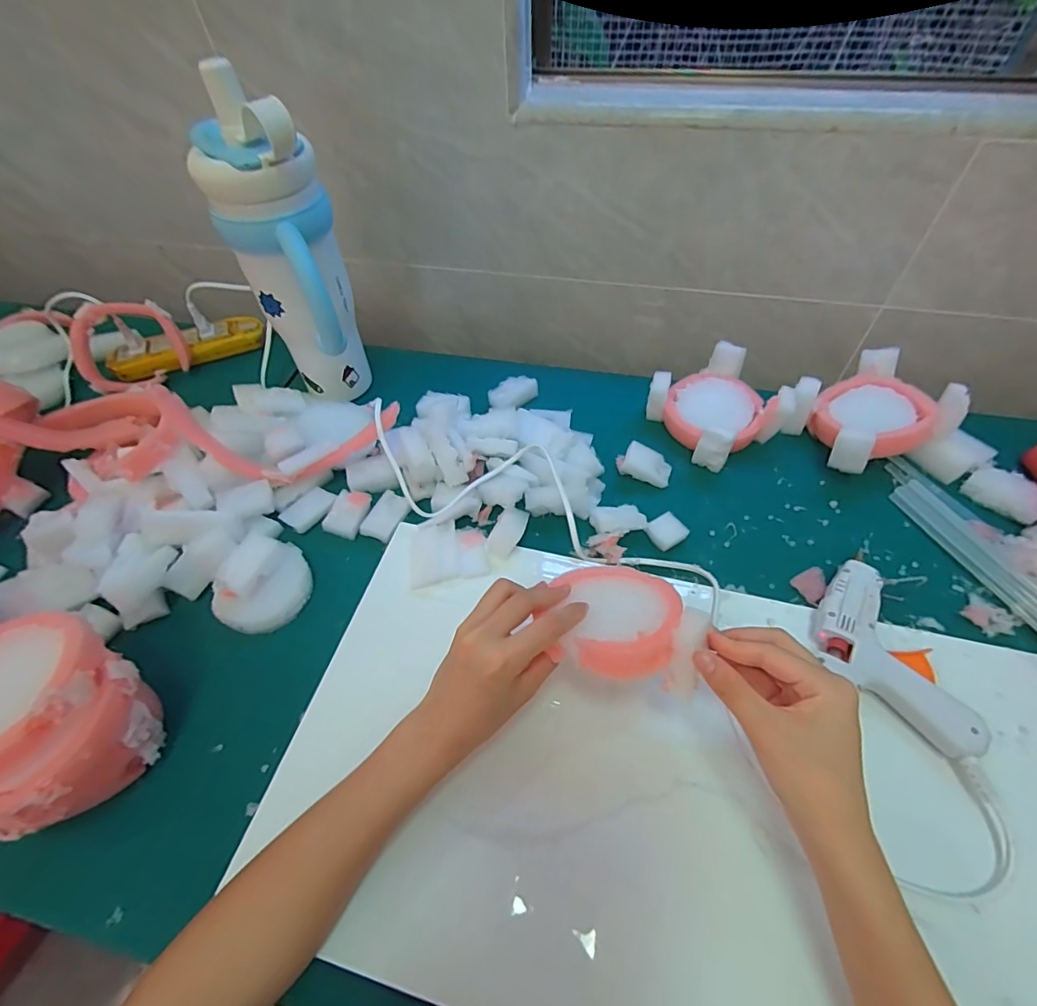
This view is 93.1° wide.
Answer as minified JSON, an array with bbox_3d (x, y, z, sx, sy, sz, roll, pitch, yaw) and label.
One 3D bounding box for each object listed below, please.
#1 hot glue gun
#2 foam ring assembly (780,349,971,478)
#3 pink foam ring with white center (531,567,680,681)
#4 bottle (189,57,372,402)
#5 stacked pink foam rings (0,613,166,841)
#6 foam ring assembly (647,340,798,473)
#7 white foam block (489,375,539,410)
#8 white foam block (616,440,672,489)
[{"bbox_3d":[0.286,0.110,0.370,0.116,0.032,0.103,35,61,26],"label":"hot glue gun"},{"bbox_3d":[0.352,-0.090,0.503,0.121,0.067,0.114,-17,53,-10],"label":"foam ring assembly"},{"bbox_3d":[0.066,0.075,0.328,0.085,0.023,0.085,1,25,19],"label":"pink foam ring with white center"},{"bbox_3d":[-0.200,-0.214,0.471,0.105,0.274,0.080,23,57,20],"label":"bottle"},{"bbox_3d":[-0.303,0.147,0.324,0.097,0.110,0.103,-2,52,2],"label":"stacked pink foam rings"},{"bbox_3d":[0.215,-0.104,0.528,0.119,0.054,0.118,-23,54,-15],"label":"foam ring assembly"},{"bbox_3d":[-0.007,-0.128,0.572,0.061,0.016,0.031,-36,58,-22],"label":"white foam block"},{"bbox_3d":[0.129,-0.040,0.497,0.052,0.028,0.028,21,56,19],"label":"white foam block"}]

